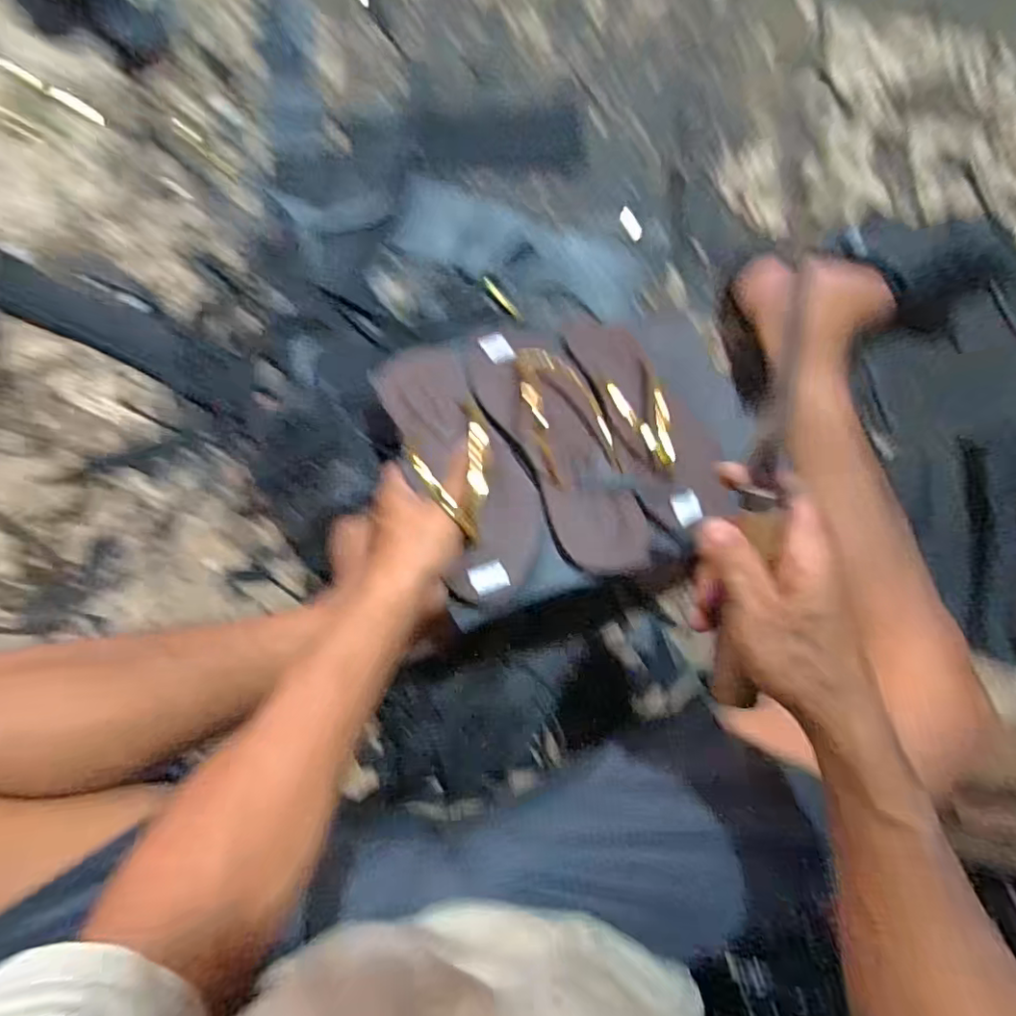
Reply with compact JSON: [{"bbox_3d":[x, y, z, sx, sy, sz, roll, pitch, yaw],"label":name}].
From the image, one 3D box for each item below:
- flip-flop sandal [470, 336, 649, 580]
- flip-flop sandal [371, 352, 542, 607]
[{"bbox_3d":[0.040,-0.065,0.462,0.093,0.063,0.235,-20,64,-8],"label":"flip-flop sandal"},{"bbox_3d":[-0.038,-0.044,0.454,0.082,0.046,0.227,-22,64,-8],"label":"flip-flop sandal"}]

